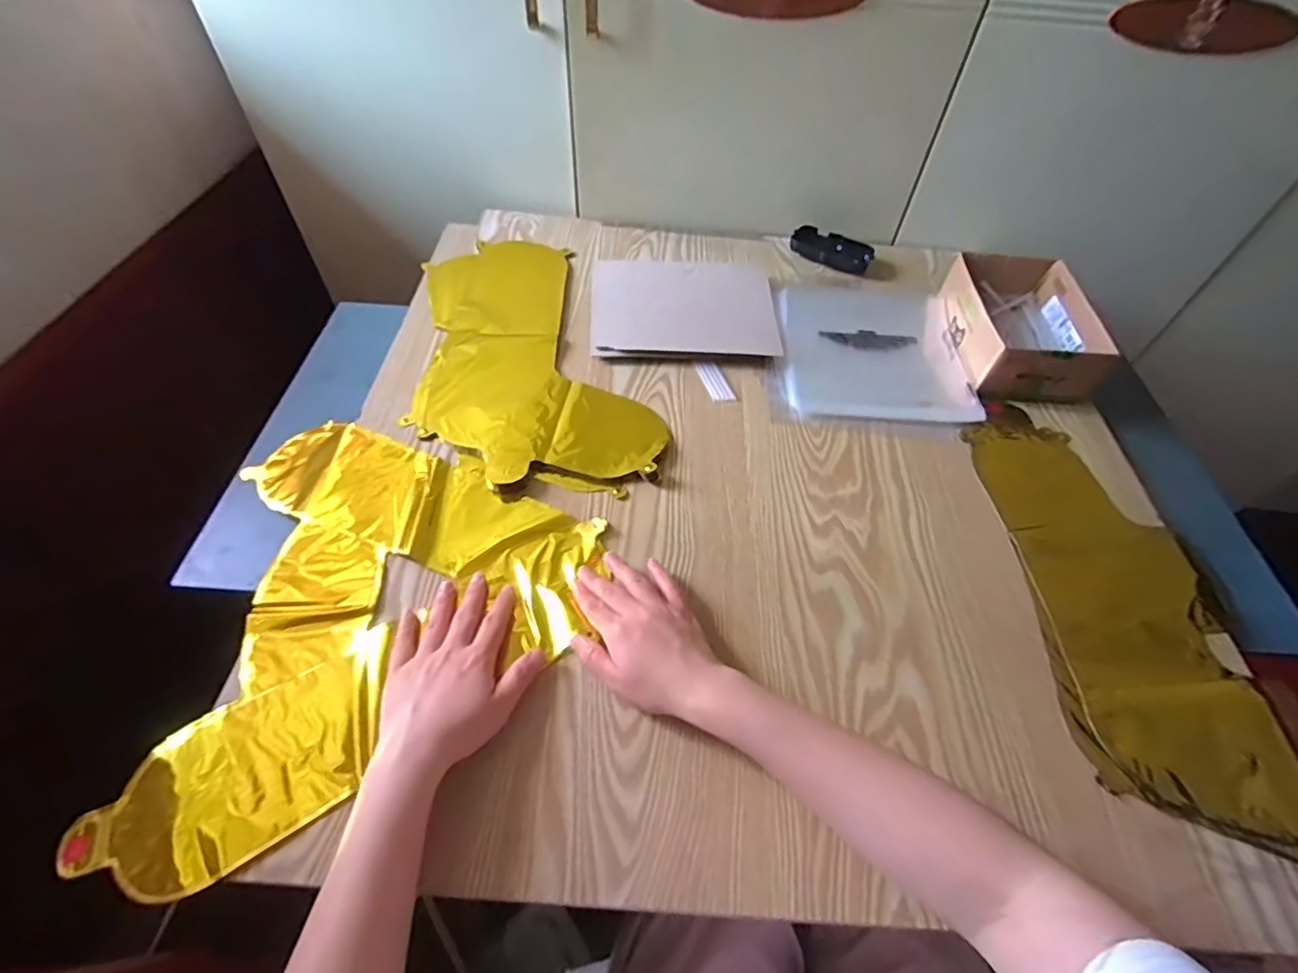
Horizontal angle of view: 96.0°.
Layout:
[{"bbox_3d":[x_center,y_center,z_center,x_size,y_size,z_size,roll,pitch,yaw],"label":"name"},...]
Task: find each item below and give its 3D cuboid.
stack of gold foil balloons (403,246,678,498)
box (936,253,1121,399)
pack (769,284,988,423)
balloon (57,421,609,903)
[{"bbox_3d":[-0.146,-0.152,0.659,0.231,0.016,0.410,-12,55,-14],"label":"stack of gold foil balloons"},{"bbox_3d":[0.444,-0.196,0.707,0.134,0.067,0.195,5,53,-1],"label":"box"},{"bbox_3d":[0.254,-0.174,0.696,0.230,0.015,0.241,3,53,-3],"label":"pack"},{"bbox_3d":[-0.213,0.098,0.487,0.326,0.027,0.373,1,53,-4],"label":"balloon"}]

